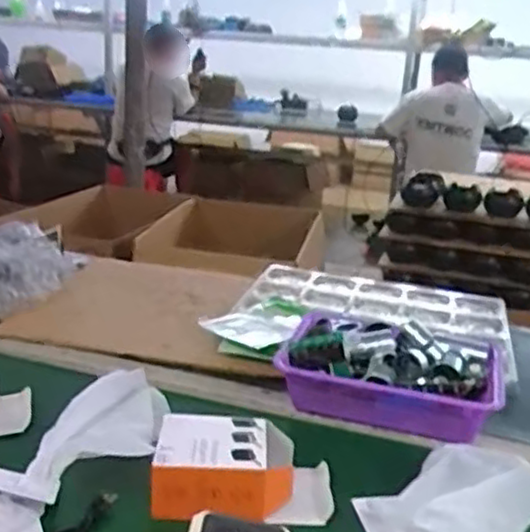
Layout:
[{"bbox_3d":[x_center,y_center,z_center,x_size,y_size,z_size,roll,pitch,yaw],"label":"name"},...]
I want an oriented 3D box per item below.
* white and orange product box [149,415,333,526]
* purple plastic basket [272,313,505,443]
[{"bbox_3d":[-0.022,0.210,0.741,0.178,0.065,0.105,3,18,-2],"label":"white and orange product box"},{"bbox_3d":[0.160,0.130,0.924,0.272,0.076,0.170,9,18,16],"label":"purple plastic basket"}]

